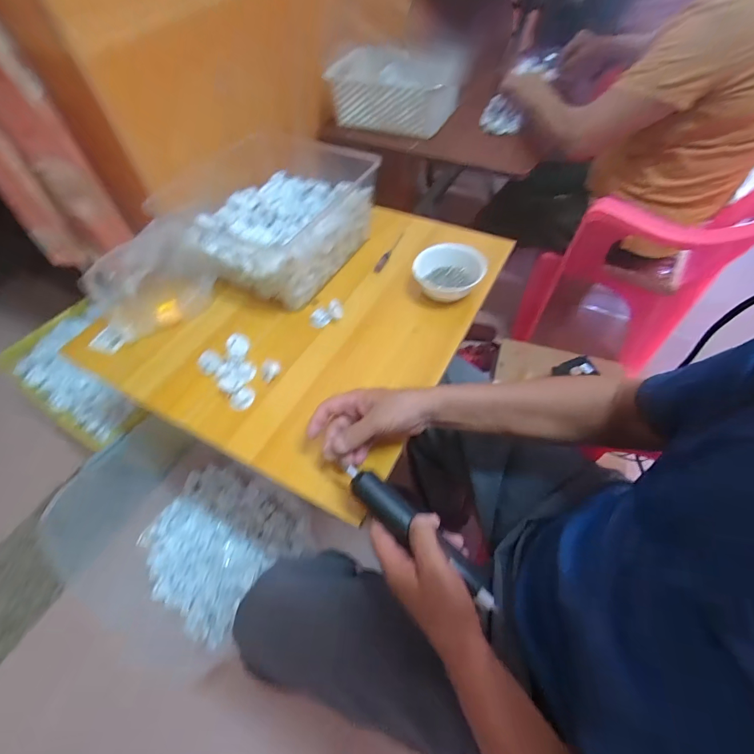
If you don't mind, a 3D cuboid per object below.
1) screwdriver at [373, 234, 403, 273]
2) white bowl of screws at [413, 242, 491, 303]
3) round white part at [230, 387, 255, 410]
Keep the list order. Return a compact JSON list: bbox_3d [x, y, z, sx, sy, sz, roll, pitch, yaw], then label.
[{"bbox_3d":[0.025,-0.236,0.716,0.013,0.010,0.117,23,60,18],"label":"screwdriver"},{"bbox_3d":[0.123,-0.172,0.647,0.121,0.046,0.113,-1,56,2],"label":"white bowl of screws"},{"bbox_3d":[-0.196,0.032,0.553,0.026,0.011,0.036,36,64,24],"label":"round white part"}]

